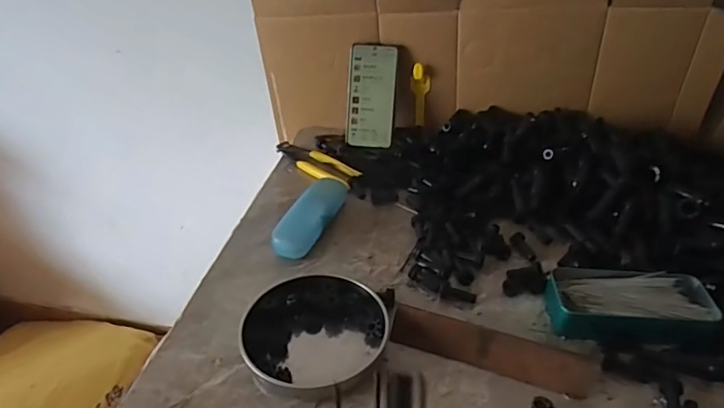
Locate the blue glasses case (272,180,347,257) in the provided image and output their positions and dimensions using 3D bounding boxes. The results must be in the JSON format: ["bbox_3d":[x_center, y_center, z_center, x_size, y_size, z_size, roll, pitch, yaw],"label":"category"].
[{"bbox_3d":[-0.064,0.018,0.632,0.048,0.033,0.151,13,37,18],"label":"blue glasses case"}]

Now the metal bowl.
[{"bbox_3d":[-0.050,0.124,0.481,0.125,0.031,0.130,0,35,0],"label":"metal bowl"}]

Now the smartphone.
[{"bbox_3d":[0.015,-0.170,0.779,0.074,0.157,0.012,5,12,7],"label":"smartphone"}]

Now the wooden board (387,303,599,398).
[{"bbox_3d":[0.118,0.136,0.465,0.183,0.024,0.032,12,37,16],"label":"wooden board"}]

